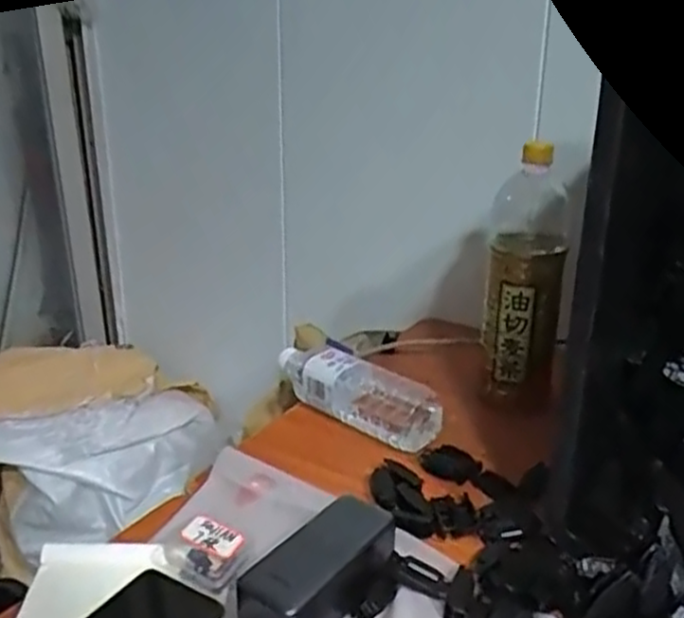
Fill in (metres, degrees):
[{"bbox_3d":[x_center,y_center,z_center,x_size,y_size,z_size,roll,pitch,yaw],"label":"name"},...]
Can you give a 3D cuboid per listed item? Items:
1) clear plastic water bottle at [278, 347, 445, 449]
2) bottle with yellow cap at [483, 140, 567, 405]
[{"bbox_3d":[0.008,0.085,0.788,0.205,0.058,0.056,18,29,39],"label":"clear plastic water bottle"},{"bbox_3d":[0.194,-0.023,0.780,0.077,0.273,0.088,3,22,9],"label":"bottle with yellow cap"}]

